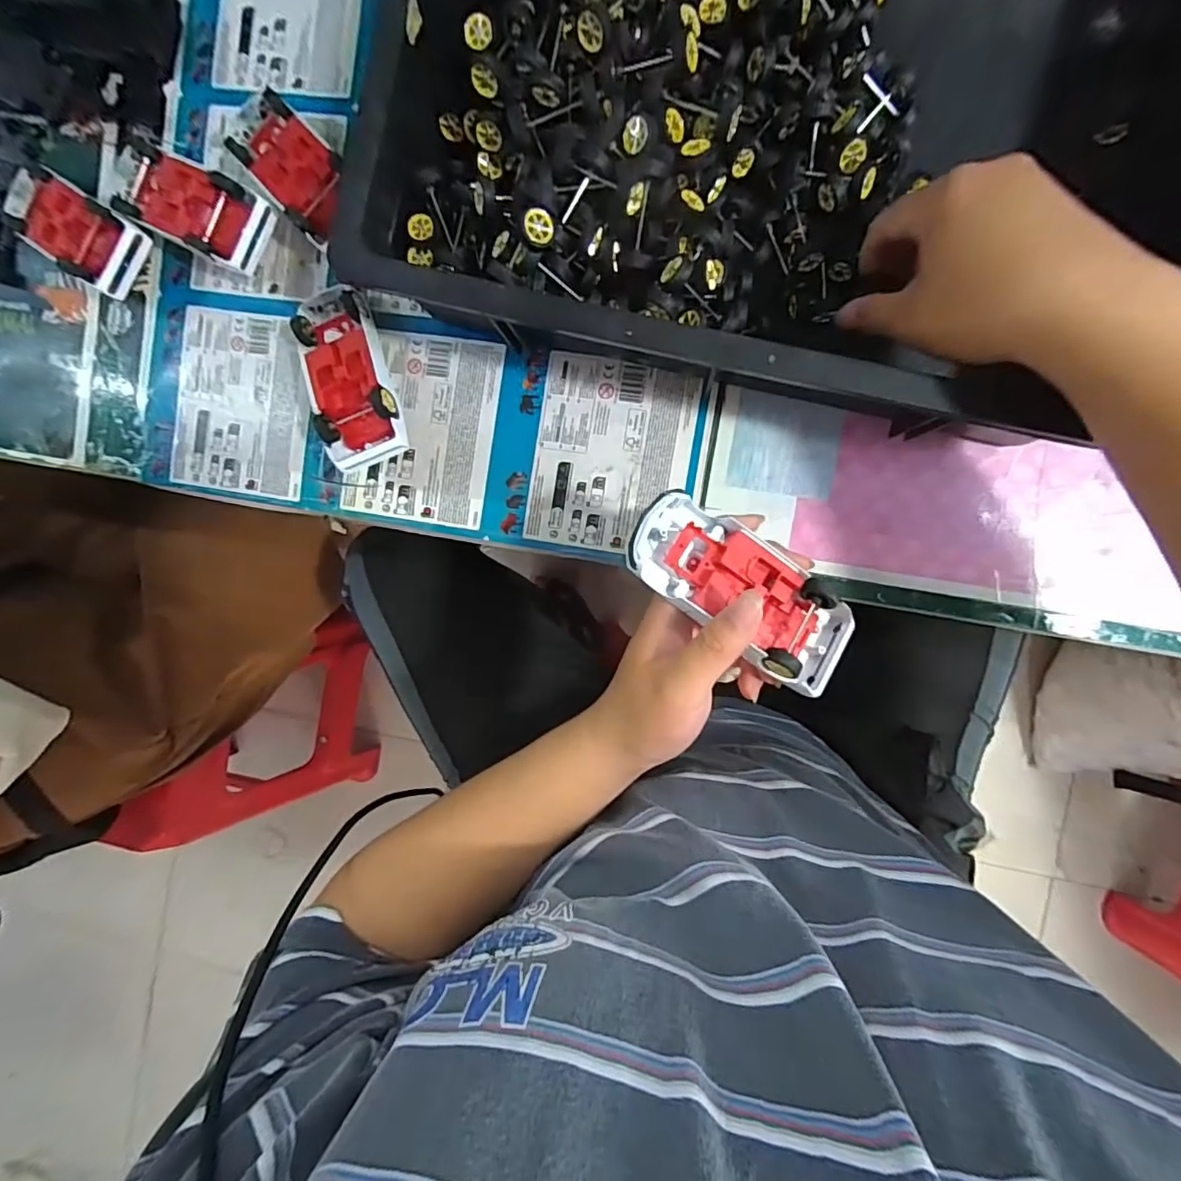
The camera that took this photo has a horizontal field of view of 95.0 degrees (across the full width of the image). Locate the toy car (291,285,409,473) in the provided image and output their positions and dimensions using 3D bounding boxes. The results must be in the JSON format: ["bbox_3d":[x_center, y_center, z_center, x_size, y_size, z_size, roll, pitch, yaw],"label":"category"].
[{"bbox_3d":[-0.172,-0.153,0.383,0.061,0.043,0.135,-21,90,7],"label":"toy car"}]

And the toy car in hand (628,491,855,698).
[{"bbox_3d":[0.079,0.001,0.298,0.131,0.040,0.057,35,78,-12],"label":"toy car in hand"}]

